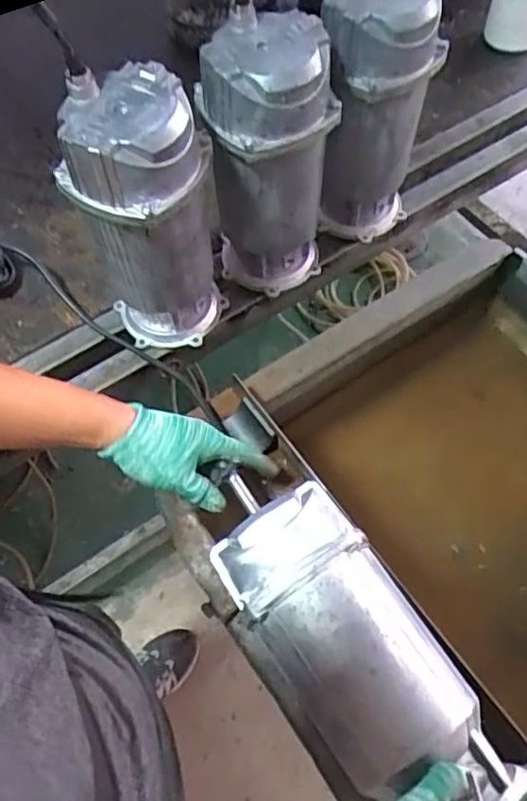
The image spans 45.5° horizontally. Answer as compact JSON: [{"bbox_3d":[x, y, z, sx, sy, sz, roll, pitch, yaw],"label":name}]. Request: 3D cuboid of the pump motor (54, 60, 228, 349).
[{"bbox_3d":[-0.118,-0.177,0.666,0.138,0.291,0.119,-12,61,-5],"label":"pump motor"}]

